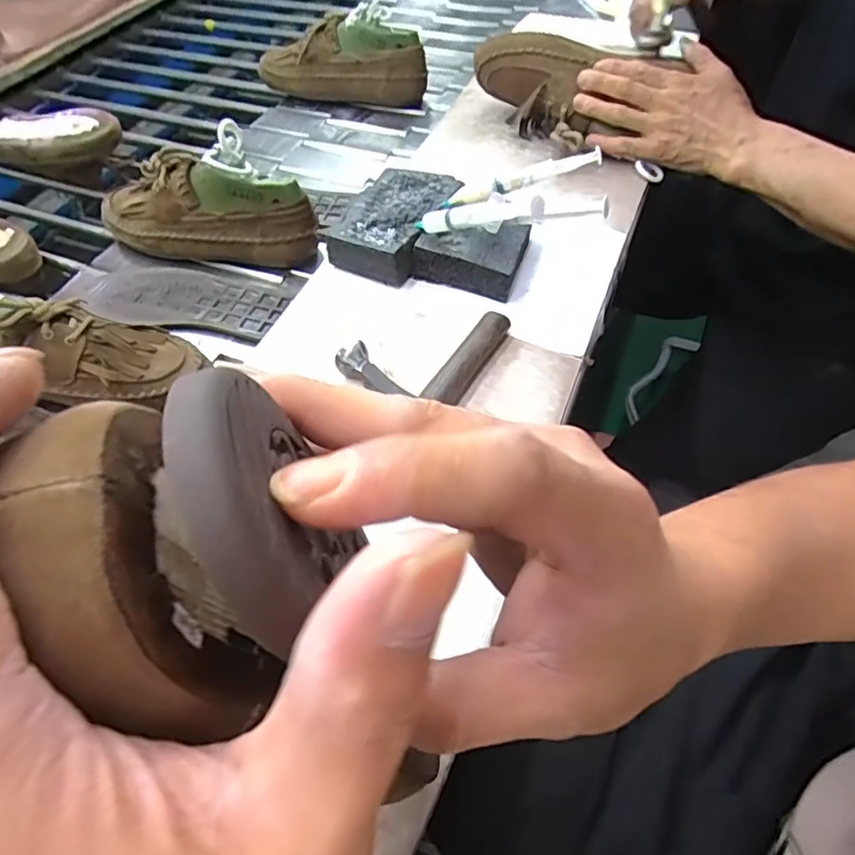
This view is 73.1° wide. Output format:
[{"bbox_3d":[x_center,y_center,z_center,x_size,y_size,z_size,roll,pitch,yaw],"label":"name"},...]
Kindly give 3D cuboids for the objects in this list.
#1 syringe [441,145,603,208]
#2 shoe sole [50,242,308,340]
[{"bbox_3d":[0.081,-0.216,0.504,0.137,0.018,0.012,-15,53,11],"label":"syringe"},{"bbox_3d":[-0.262,-0.143,0.603,0.249,0.020,0.116,12,56,12],"label":"shoe sole"}]

